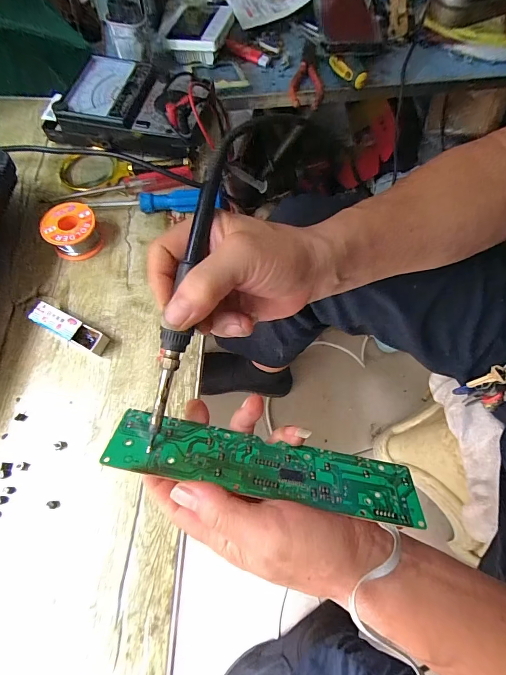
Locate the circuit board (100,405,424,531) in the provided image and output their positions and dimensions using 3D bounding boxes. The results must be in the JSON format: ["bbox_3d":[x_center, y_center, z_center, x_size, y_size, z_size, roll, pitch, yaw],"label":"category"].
[{"bbox_3d":[0.009,0.086,0.234,0.205,0.004,0.045,12,34,-1],"label":"circuit board"}]

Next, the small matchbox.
[{"bbox_3d":[-0.173,-0.008,0.329,0.074,0.021,0.021,25,67,8],"label":"small matchbox"}]

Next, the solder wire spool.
[{"bbox_3d":[-0.191,-0.111,0.367,0.051,0.029,0.051,1,66,-3],"label":"solder wire spool"}]

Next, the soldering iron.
[{"bbox_3d":[-0.039,-0.038,0.231,0.020,0.014,0.222,12,83,2],"label":"soldering iron"}]

